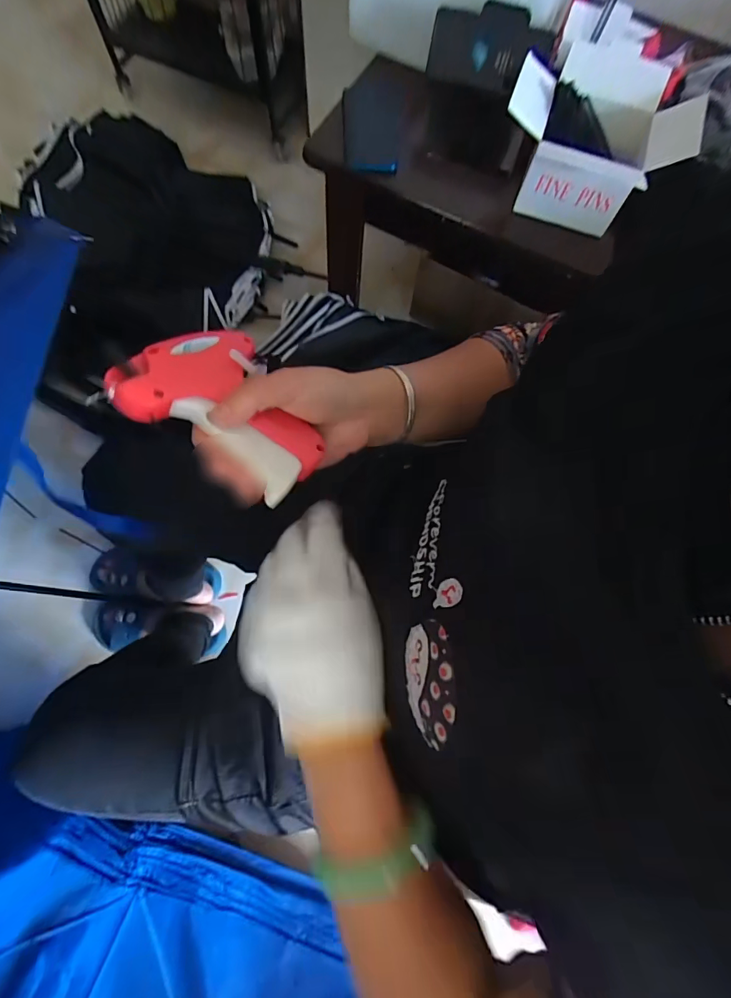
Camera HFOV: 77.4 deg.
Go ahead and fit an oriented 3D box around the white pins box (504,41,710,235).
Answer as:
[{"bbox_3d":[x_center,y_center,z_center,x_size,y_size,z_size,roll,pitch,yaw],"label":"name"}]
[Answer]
[{"bbox_3d":[0.284,-0.452,0.583,0.208,0.115,0.179,25,73,6],"label":"white pins box"}]

